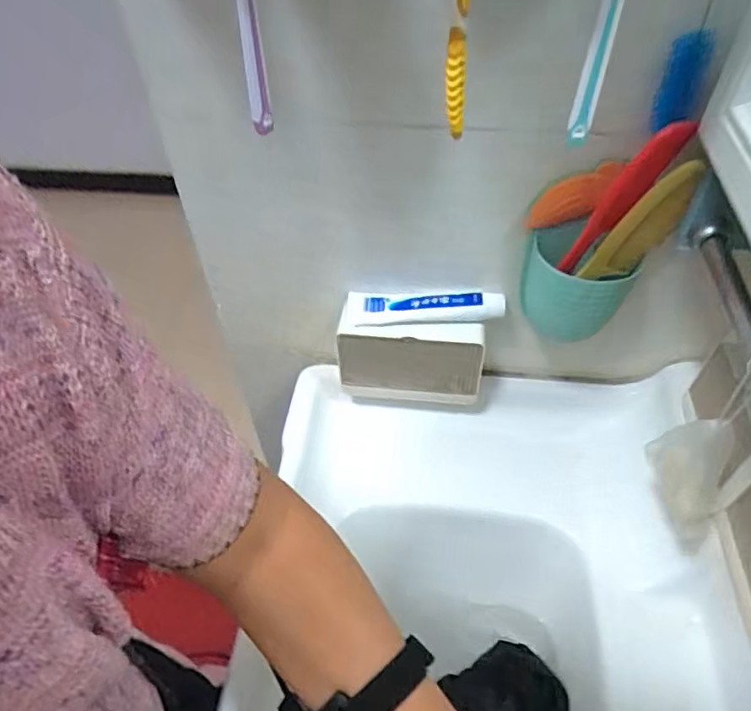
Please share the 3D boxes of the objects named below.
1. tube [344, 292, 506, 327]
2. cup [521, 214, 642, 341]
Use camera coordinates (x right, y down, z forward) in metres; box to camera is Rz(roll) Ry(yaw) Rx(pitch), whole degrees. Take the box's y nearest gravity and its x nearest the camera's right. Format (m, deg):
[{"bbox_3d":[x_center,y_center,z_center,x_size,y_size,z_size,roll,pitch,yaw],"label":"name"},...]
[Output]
[{"bbox_3d":[0.051,-0.052,0.615,0.166,0.031,0.036,4,50,4],"label":"tube"},{"bbox_3d":[0.192,-0.061,0.565,0.099,0.116,0.059,11,50,10],"label":"cup"}]

